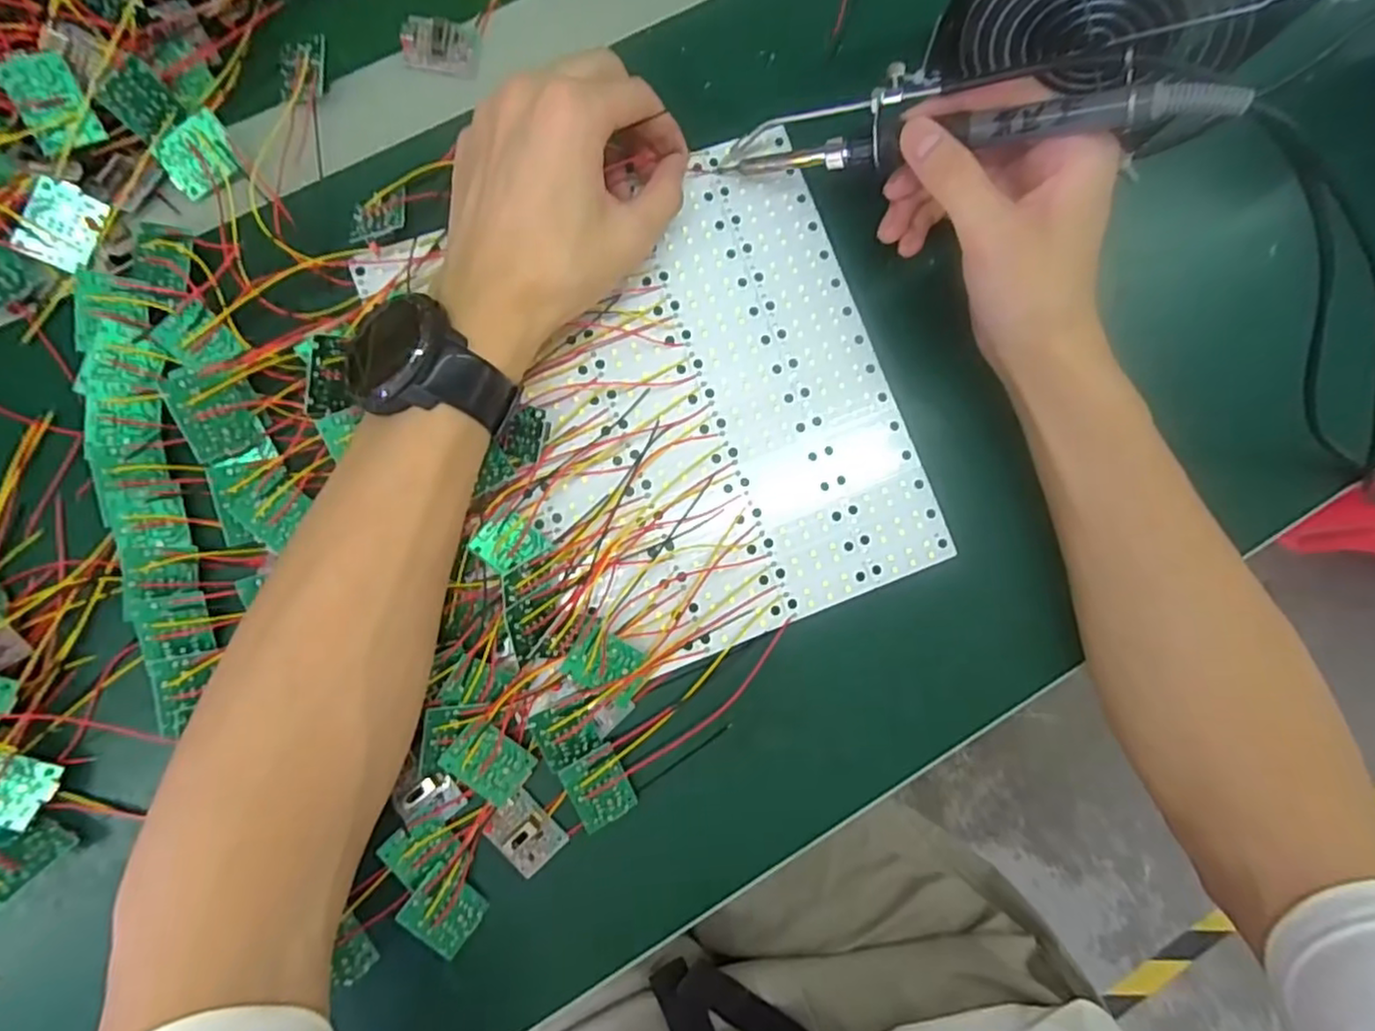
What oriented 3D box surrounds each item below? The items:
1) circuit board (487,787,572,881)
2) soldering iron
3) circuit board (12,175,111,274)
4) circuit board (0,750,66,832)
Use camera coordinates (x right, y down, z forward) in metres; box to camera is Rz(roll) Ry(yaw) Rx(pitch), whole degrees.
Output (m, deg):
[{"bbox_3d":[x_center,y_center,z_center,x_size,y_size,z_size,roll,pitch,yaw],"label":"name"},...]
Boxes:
[{"bbox_3d":[-0.074,0.146,0.306,0.025,0.009,0.035,-39,99,-9],"label":"circuit board"},{"bbox_3d":[0.114,-0.175,0.299,0.211,0.028,0.039,9,84,27],"label":"soldering iron"},{"bbox_3d":[-0.280,-0.129,0.301,0.026,0.004,0.035,26,93,-24],"label":"circuit board"},{"bbox_3d":[-0.280,0.113,0.278,0.029,0.004,0.027,37,58,-29],"label":"circuit board"}]

